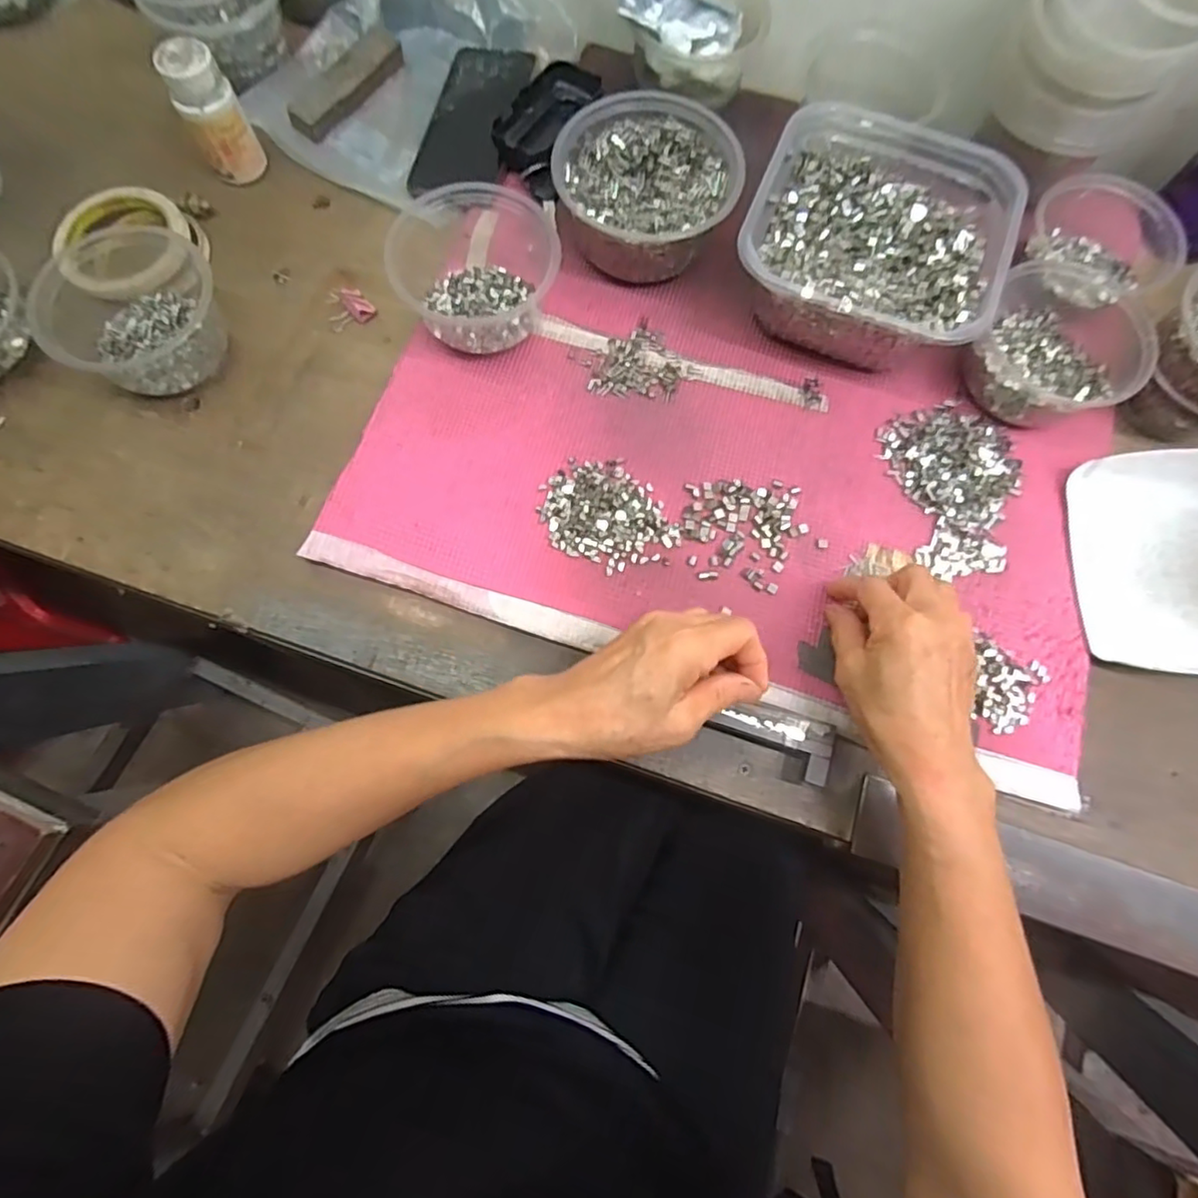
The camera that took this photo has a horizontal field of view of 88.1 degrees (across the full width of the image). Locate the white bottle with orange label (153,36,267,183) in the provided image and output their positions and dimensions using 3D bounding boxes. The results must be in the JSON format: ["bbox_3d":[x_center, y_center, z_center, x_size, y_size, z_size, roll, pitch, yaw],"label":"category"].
[{"bbox_3d":[-0.299,-0.377,0.478,0.044,0.073,0.042,-27,76,-9],"label":"white bottle with orange label"}]

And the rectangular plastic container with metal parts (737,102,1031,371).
[{"bbox_3d":[0.197,-0.259,0.460,0.173,0.077,0.176,22,74,5],"label":"rectangular plastic container with metal parts"}]

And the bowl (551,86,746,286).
[{"bbox_3d":[0.037,-0.310,0.474,0.129,0.060,0.131,1,73,-2],"label":"bowl"}]

